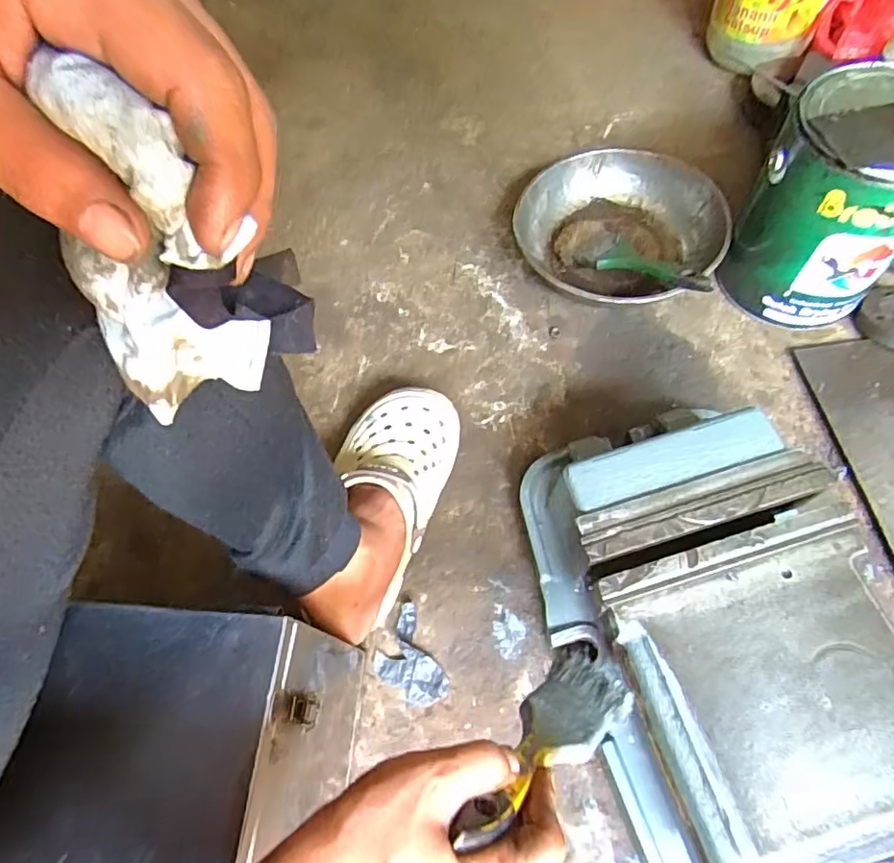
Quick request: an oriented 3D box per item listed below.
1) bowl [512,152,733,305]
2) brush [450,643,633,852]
[{"bbox_3d":[0.210,-0.245,0.701,0.230,0.077,0.243,-3,61,5],"label":"bowl"},{"bbox_3d":[0.064,0.182,0.340,0.054,0.201,0.024,50,115,20],"label":"brush"}]

